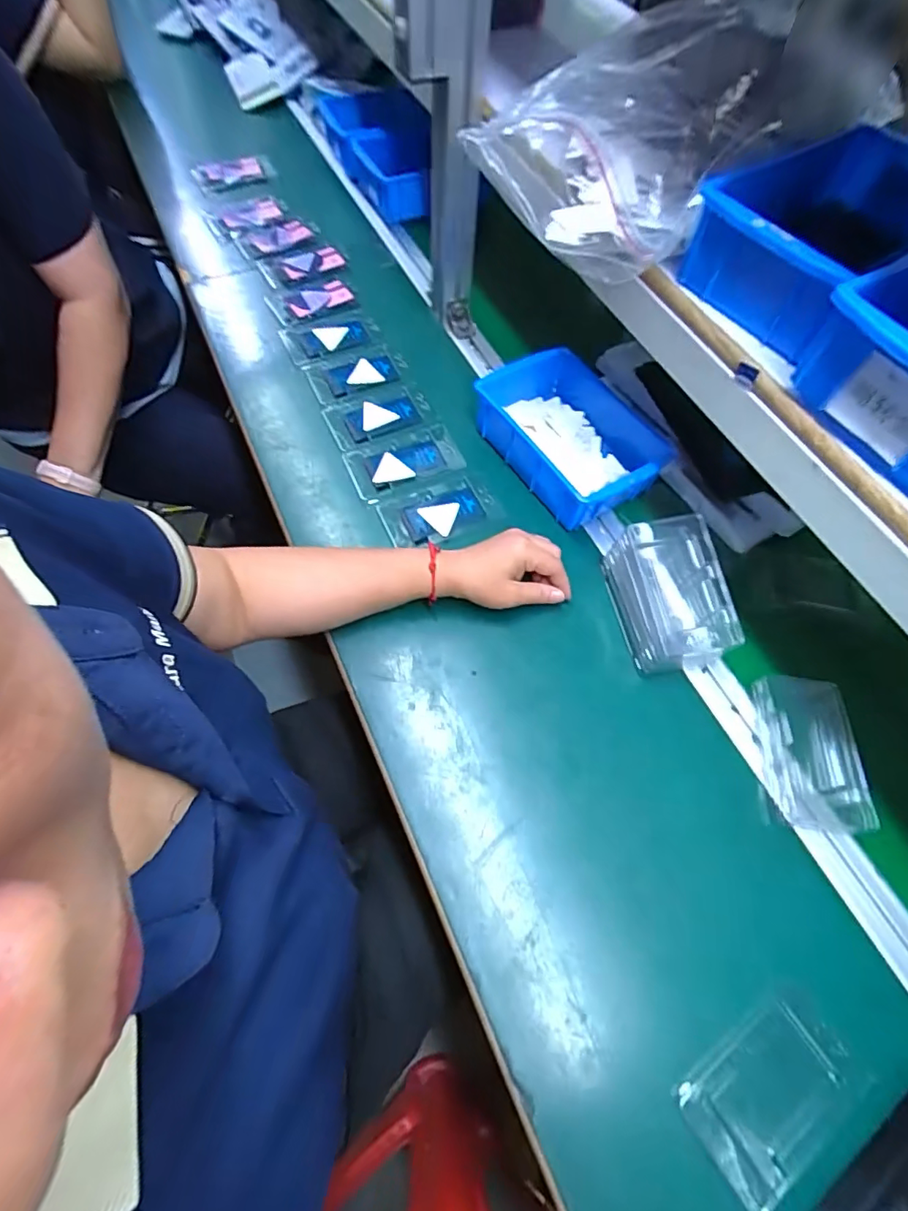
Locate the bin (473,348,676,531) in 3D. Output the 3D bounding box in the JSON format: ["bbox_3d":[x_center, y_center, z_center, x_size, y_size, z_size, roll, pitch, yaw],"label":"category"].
[{"bbox_3d":[0.138,-0.193,0.599,0.149,0.066,0.203,-27,68,-16],"label":"bin"}]

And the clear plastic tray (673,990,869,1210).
[{"bbox_3d":[0.225,0.340,0.368,0.122,0.010,0.076,-31,69,-17],"label":"clear plastic tray"}]

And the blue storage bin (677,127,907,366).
[{"bbox_3d":[0.274,-0.264,0.381,0.195,0.063,0.123,-30,69,-17],"label":"blue storage bin"}]

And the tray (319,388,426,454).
[{"bbox_3d":[-0.092,-0.229,0.644,0.122,0.021,0.075,-15,65,-11],"label":"tray"}]

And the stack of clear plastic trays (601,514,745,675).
[{"bbox_3d":[0.206,-0.009,0.505,0.081,0.072,0.135,-9,64,-8],"label":"stack of clear plastic trays"}]

